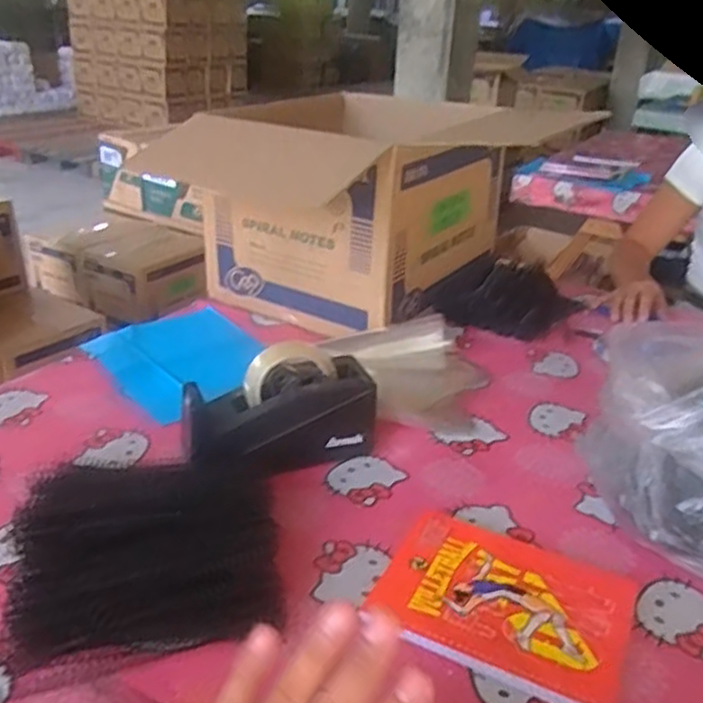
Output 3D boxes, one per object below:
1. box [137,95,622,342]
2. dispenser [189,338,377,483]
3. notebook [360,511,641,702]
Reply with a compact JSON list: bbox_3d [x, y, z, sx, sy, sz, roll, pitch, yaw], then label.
[{"bbox_3d":[0.018,-0.216,1.163,0.375,0.269,0.413,19,29,31],"label":"box"},{"bbox_3d":[-0.078,0.067,0.740,0.201,0.118,0.085,-11,28,-27],"label":"dispenser"},{"bbox_3d":[0.129,0.209,0.588,0.196,0.015,0.152,15,27,24],"label":"notebook"}]

